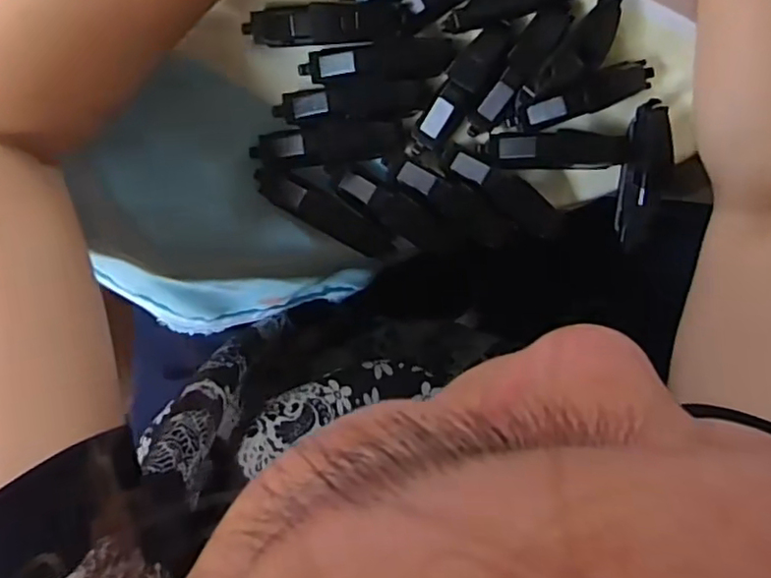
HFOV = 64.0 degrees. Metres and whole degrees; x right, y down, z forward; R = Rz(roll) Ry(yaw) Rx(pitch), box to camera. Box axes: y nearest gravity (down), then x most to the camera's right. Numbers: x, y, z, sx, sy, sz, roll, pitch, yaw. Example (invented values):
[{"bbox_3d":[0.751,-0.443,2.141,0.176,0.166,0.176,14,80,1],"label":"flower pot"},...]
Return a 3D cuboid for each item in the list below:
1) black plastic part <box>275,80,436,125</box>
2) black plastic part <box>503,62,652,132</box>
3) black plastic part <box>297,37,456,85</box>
[{"bbox_3d":[-0.016,-0.097,0.320,0.080,0.012,0.019,-4,96,-5],"label":"black plastic part"},{"bbox_3d":[0.106,-0.103,0.325,0.079,0.018,0.018,-20,97,-3],"label":"black plastic part"},{"bbox_3d":[-0.003,-0.117,0.316,0.079,0.016,0.020,-6,96,-5],"label":"black plastic part"}]

